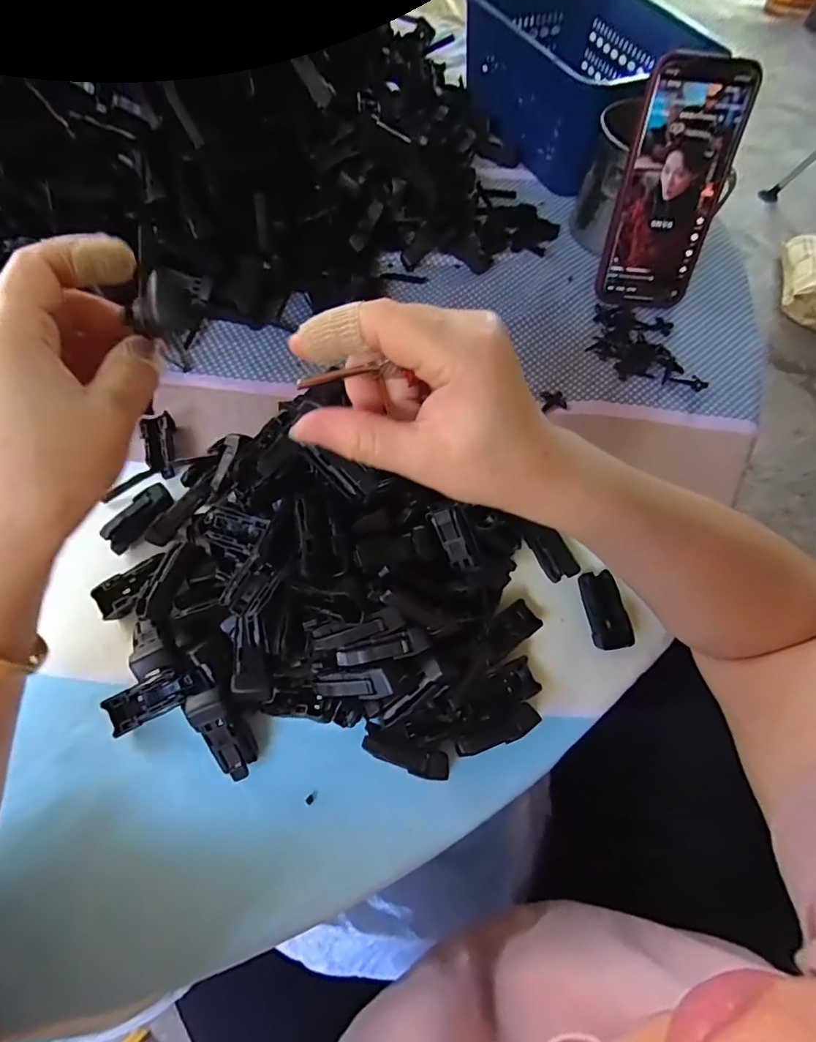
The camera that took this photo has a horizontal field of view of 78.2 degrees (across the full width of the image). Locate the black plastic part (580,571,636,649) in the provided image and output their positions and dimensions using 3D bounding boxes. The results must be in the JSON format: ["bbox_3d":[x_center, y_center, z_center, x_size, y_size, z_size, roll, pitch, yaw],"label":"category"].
[{"bbox_3d":[0.119,0.053,0.302,0.021,0.012,0.045,-7,64,-6],"label":"black plastic part"}]

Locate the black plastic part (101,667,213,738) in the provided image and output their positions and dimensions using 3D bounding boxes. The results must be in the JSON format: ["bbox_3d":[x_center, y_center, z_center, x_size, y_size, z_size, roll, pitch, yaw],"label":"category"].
[{"bbox_3d":[-0.131,0.092,0.263,0.053,0.016,0.018,-23,67,-14],"label":"black plastic part"}]

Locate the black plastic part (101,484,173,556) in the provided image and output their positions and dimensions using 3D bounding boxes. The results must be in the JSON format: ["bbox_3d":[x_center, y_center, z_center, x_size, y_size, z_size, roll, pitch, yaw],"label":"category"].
[{"bbox_3d":[-0.167,-0.003,0.311,0.014,0.015,0.046,35,67,13],"label":"black plastic part"}]

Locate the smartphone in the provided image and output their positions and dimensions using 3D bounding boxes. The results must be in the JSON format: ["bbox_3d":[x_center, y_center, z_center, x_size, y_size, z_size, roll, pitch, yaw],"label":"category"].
[{"bbox_3d":[0.203,-0.255,0.391,0.075,0.161,0.013,4,36,-1],"label":"smartphone"}]

